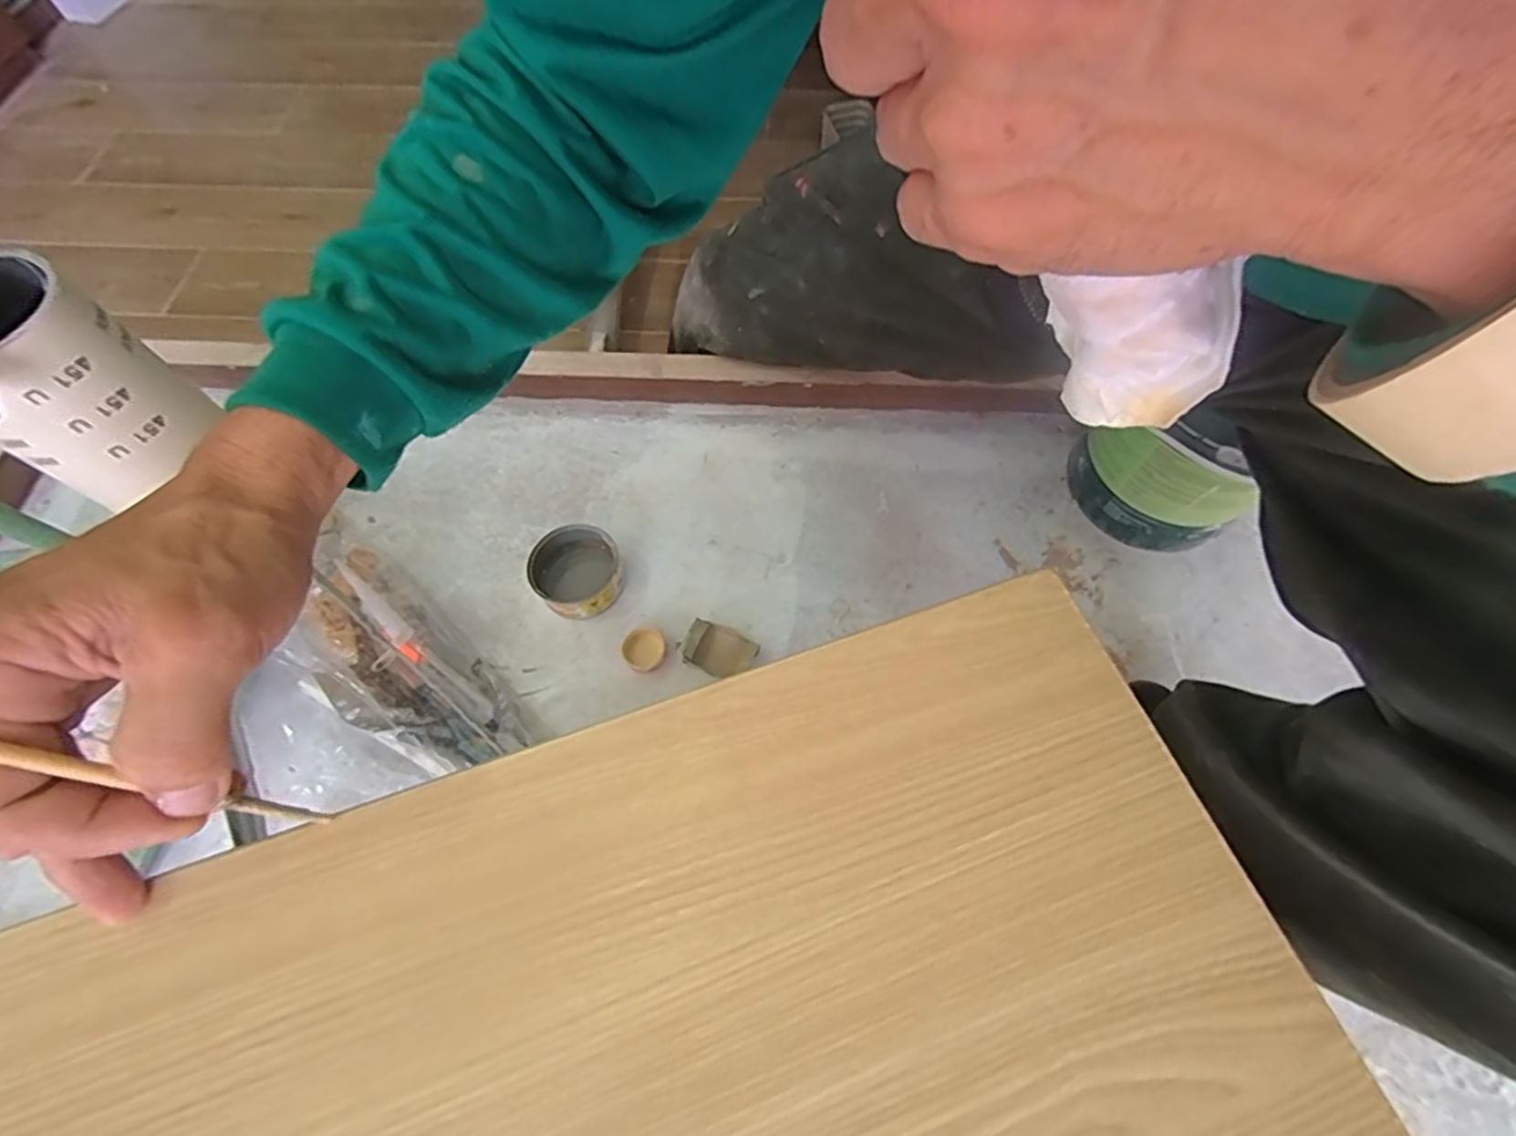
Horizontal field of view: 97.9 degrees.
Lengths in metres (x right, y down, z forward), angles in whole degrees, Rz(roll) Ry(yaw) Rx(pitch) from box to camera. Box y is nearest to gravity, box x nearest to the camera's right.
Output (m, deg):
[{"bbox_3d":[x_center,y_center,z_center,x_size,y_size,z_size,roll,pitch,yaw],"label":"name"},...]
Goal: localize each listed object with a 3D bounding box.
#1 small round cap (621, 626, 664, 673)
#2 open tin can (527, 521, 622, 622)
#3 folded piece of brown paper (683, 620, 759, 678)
[{"bbox_3d":[-0.106,0.076,0.617,0.038,0.012,0.041,-1,64,1],"label":"small round cap"},{"bbox_3d":[-0.176,0.003,0.646,0.089,0.043,0.083,-1,64,1],"label":"open tin can"},{"bbox_3d":[-0.034,0.076,0.615,0.064,0.018,0.044,21,66,11],"label":"folded piece of brown paper"}]

